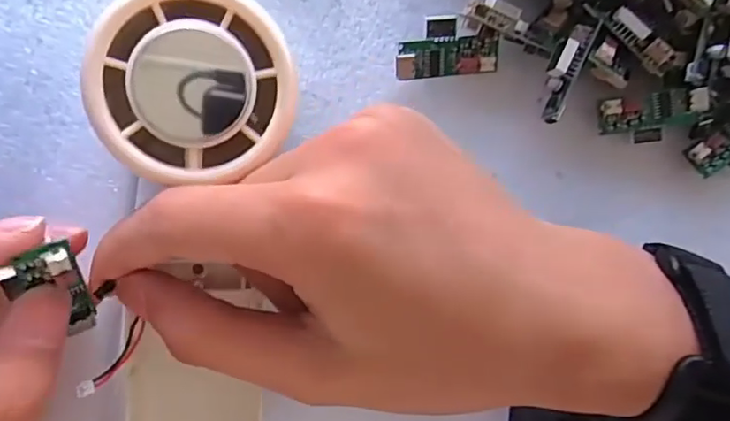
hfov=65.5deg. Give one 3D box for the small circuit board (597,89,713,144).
[{"bbox_3d":[0.111,-0.036,0.220,0.038,0.013,0.017,-8,90,5],"label":"small circuit board"}]

